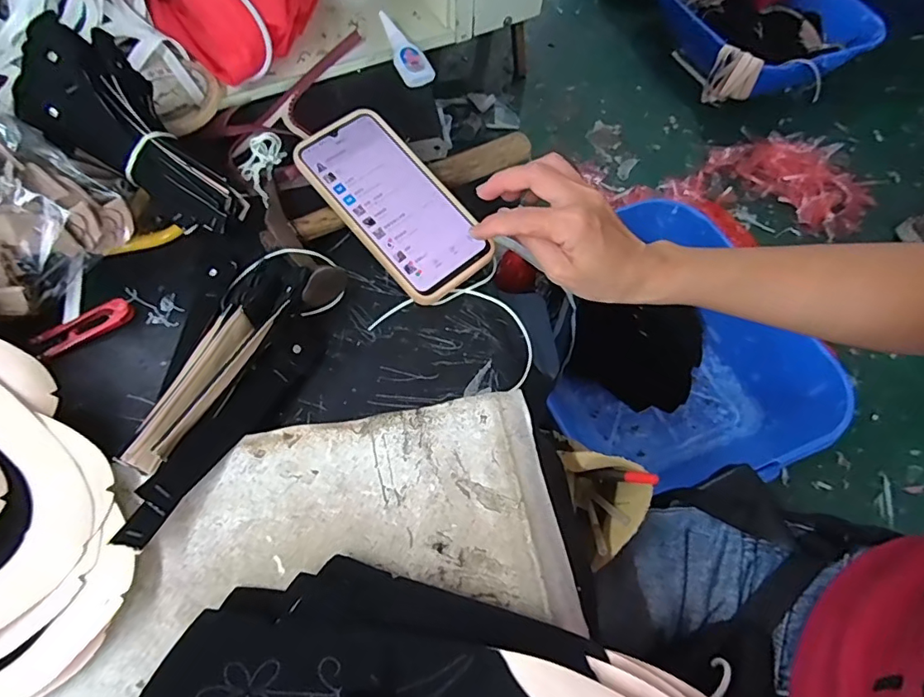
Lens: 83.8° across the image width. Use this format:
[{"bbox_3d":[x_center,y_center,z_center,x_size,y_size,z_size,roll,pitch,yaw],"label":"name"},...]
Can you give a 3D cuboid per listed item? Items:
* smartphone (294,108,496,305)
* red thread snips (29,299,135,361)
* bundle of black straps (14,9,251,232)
[{"bbox_3d":[-0.053,-0.113,0.398,0.079,0.012,0.164,-36,80,-19],"label":"smartphone"},{"bbox_3d":[-0.267,-0.016,0.364,0.064,0.007,0.021,-31,67,-17],"label":"red thread snips"},{"bbox_3d":[-0.232,-0.155,0.377,0.161,0.054,0.081,43,64,-19],"label":"bundle of black straps"}]

